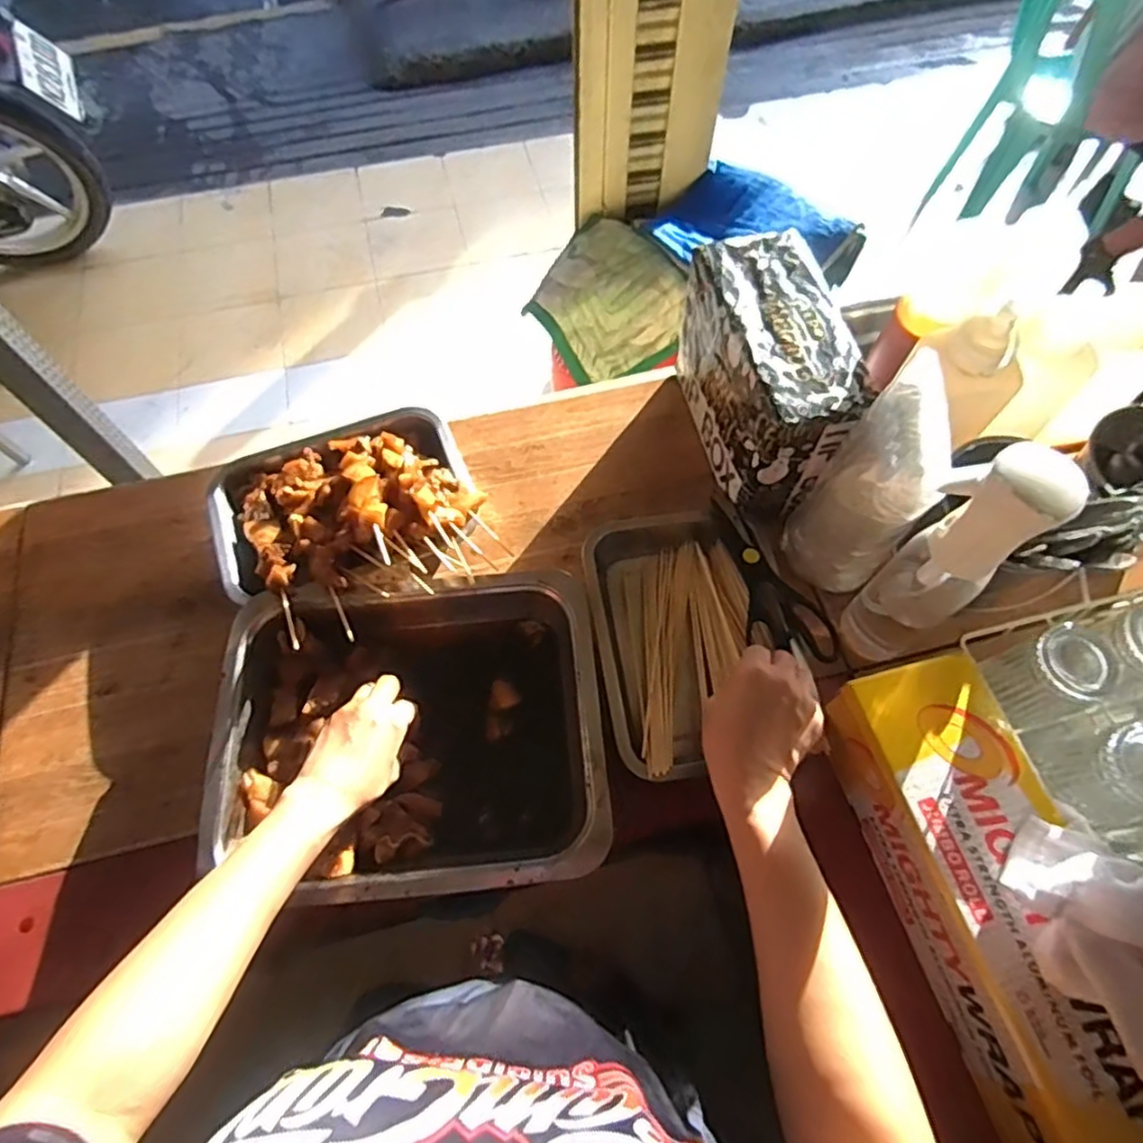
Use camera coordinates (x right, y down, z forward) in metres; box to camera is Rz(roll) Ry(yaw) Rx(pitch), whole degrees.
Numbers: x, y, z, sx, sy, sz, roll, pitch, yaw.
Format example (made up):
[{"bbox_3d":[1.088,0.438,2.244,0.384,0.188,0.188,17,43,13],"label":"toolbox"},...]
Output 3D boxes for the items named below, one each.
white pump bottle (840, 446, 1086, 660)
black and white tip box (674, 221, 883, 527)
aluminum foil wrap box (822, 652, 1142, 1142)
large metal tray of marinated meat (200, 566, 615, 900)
[{"bbox_3d":[0.302,-0.004,0.549,0.063,0.283,0.072,-35,69,-16],"label":"white pump bottle"},{"bbox_3d":[0.199,-0.198,0.694,0.111,0.154,0.244,-9,64,-4],"label":"black and white tip box"},{"bbox_3d":[0.316,0.250,0.510,0.104,0.107,0.353,-14,65,-6],"label":"aluminum foil wrap box"},{"bbox_3d":[-0.141,0.151,0.626,0.335,0.078,0.267,-7,64,-3],"label":"large metal tray of marinated meat"}]

